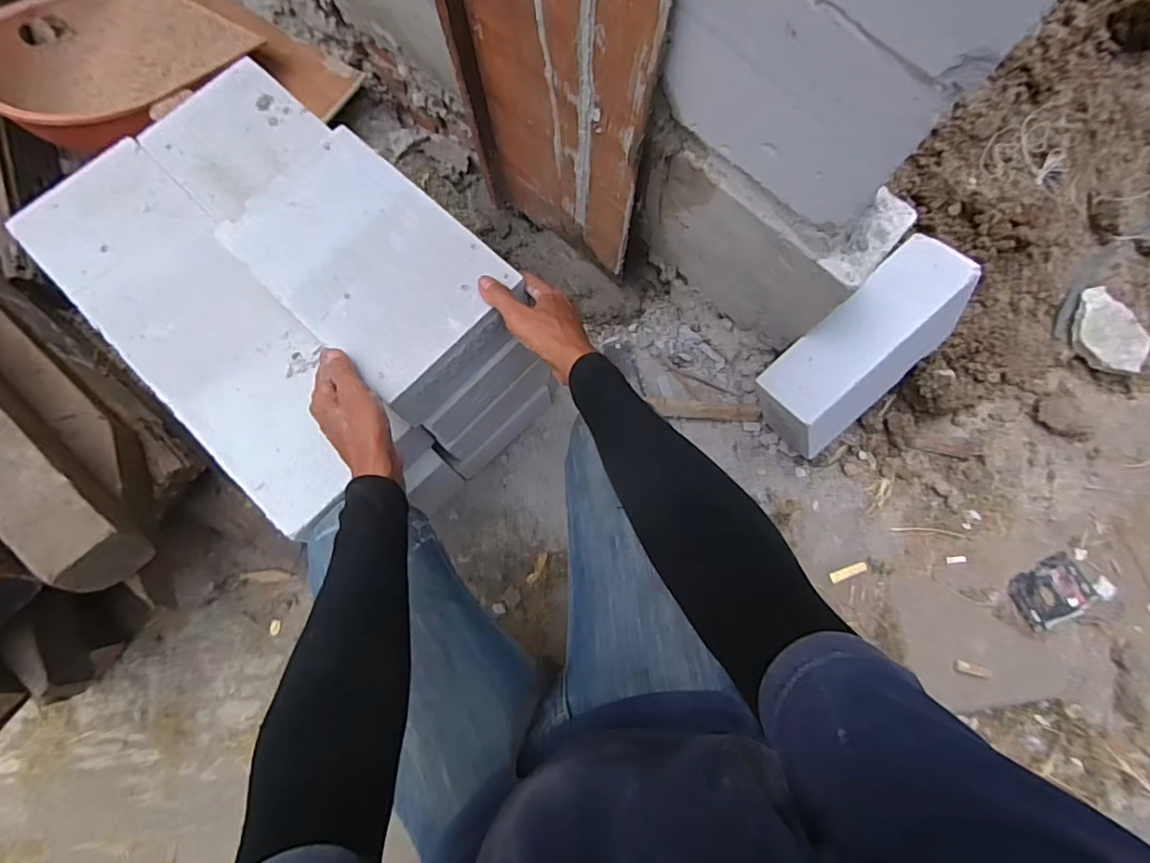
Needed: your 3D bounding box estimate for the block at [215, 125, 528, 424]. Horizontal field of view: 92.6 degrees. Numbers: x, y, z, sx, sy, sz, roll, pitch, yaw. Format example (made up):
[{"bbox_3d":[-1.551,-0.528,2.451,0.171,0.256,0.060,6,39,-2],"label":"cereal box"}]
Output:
[{"bbox_3d":[-0.221,-0.177,0.609,0.291,0.070,0.191,41,83,8],"label":"block"}]

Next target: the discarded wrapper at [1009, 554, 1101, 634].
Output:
[{"bbox_3d":[0.729,0.248,0.842,0.114,0.017,0.083,-24,80,-3],"label":"discarded wrapper"}]

